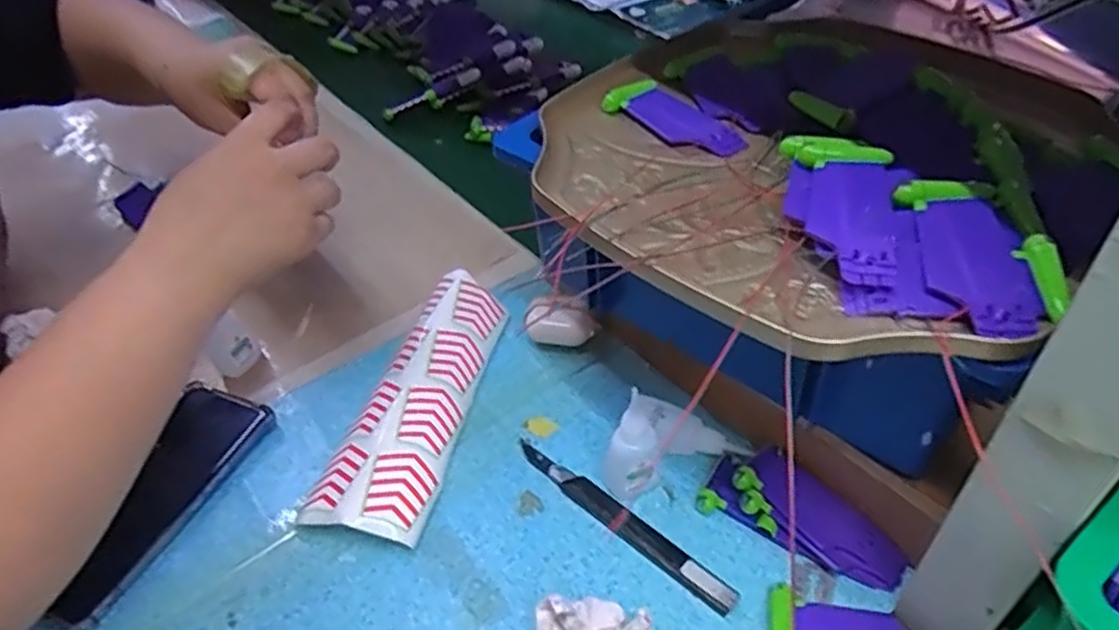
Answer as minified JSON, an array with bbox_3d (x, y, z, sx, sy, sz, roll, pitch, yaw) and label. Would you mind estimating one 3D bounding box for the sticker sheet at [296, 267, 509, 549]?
[{"bbox_3d":[-0.097,0.055,0.514,0.073,0.036,0.215,9,44,13],"label":"sticker sheet"}]

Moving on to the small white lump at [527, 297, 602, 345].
[{"bbox_3d":[0.001,0.005,0.558,0.053,0.035,0.027,3,43,8],"label":"small white lump"}]

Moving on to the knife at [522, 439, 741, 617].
[{"bbox_3d":[0.037,0.124,0.450,0.164,0.010,0.017,31,53,32],"label":"knife"}]

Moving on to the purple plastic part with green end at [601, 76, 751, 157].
[{"bbox_3d":[0.070,-0.119,0.445,0.043,0.012,0.090,-32,50,-27],"label":"purple plastic part with green end"}]

